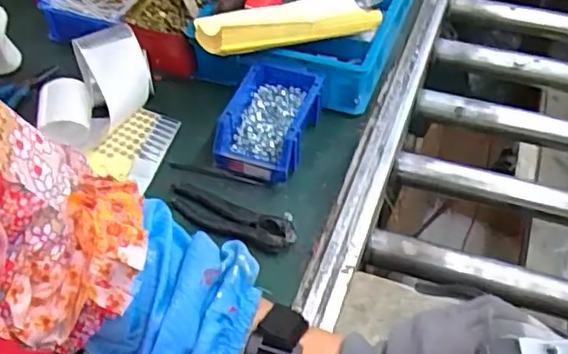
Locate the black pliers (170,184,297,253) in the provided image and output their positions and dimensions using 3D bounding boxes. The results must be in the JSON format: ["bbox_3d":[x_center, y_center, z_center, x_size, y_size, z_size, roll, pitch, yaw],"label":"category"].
[{"bbox_3d":[-0.066,0.049,0.738,0.166,0.012,0.042,18,50,16],"label":"black pliers"}]

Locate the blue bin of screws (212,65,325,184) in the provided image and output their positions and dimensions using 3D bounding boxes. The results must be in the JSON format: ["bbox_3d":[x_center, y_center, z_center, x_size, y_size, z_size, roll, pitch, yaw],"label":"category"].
[{"bbox_3d":[-0.020,-0.073,0.811,0.110,0.067,0.147,12,48,11],"label":"blue bin of screws"}]

